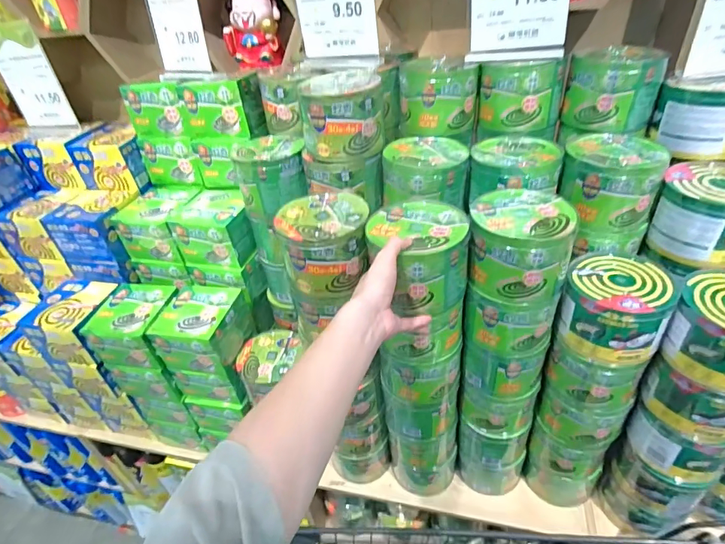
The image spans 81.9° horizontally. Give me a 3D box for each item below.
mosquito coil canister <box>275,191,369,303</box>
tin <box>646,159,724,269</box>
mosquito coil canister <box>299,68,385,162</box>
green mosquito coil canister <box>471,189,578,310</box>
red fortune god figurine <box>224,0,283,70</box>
[{"bbox_3d":[-0.055,-0.041,0.617,0.130,0.106,0.125,-5,36,2],"label":"mosquito coil canister"},{"bbox_3d":[0.502,-0.081,0.609,0.131,0.117,0.106,22,45,33],"label":"tin"},{"bbox_3d":[-0.035,-0.262,0.690,0.129,0.107,0.158,-8,36,-2],"label":"mosquito coil canister"},{"bbox_3d":[0.214,-0.034,0.579,0.134,0.117,0.112,10,39,22],"label":"green mosquito coil canister"},{"bbox_3d":[-0.256,-0.588,1.003,0.127,0.163,0.094,-5,36,2],"label":"red fortune god figurine"}]

